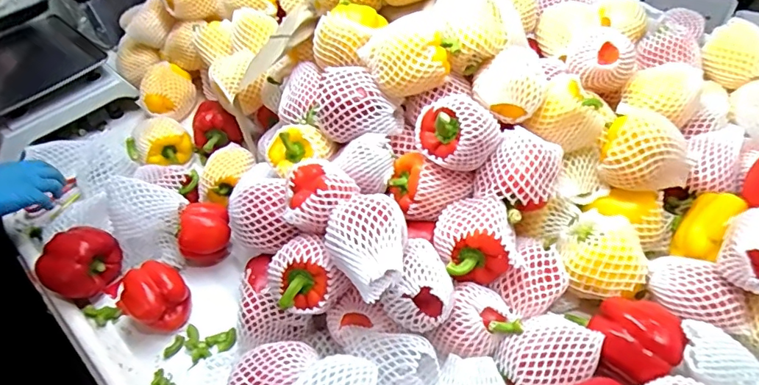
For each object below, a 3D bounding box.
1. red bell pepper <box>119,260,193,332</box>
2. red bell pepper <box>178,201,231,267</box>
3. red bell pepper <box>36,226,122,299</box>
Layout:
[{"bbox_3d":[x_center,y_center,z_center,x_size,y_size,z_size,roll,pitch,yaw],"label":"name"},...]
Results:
[{"bbox_3d":[-0.315,0.146,0.682,0.090,0.062,0.081,26,56,26],"label":"red bell pepper"},{"bbox_3d":[-0.258,0.061,0.732,0.064,0.077,0.082,12,51,17],"label":"red bell pepper"},{"bbox_3d":[-0.443,0.101,0.713,0.083,0.078,0.104,31,59,29],"label":"red bell pepper"}]

